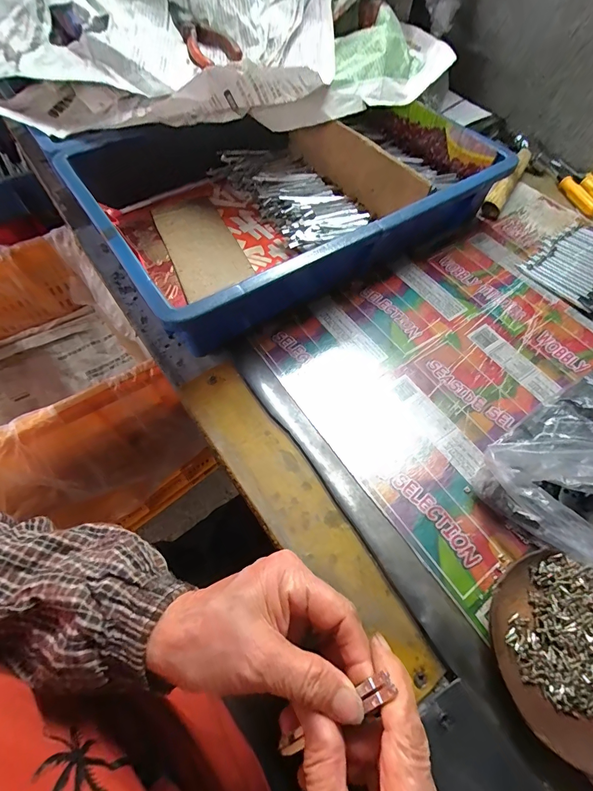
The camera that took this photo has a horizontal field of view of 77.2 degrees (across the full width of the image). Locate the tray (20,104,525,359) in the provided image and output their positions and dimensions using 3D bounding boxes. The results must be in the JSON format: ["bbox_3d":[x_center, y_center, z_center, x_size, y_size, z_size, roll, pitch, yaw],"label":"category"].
[{"bbox_3d":[-0.010,-0.231,0.428,0.410,0.094,0.285,-30,66,-18],"label":"tray"}]

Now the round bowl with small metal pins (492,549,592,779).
[{"bbox_3d":[0.175,0.162,0.233,0.099,0.016,0.106,1,60,-2],"label":"round bowl with small metal pins"}]

